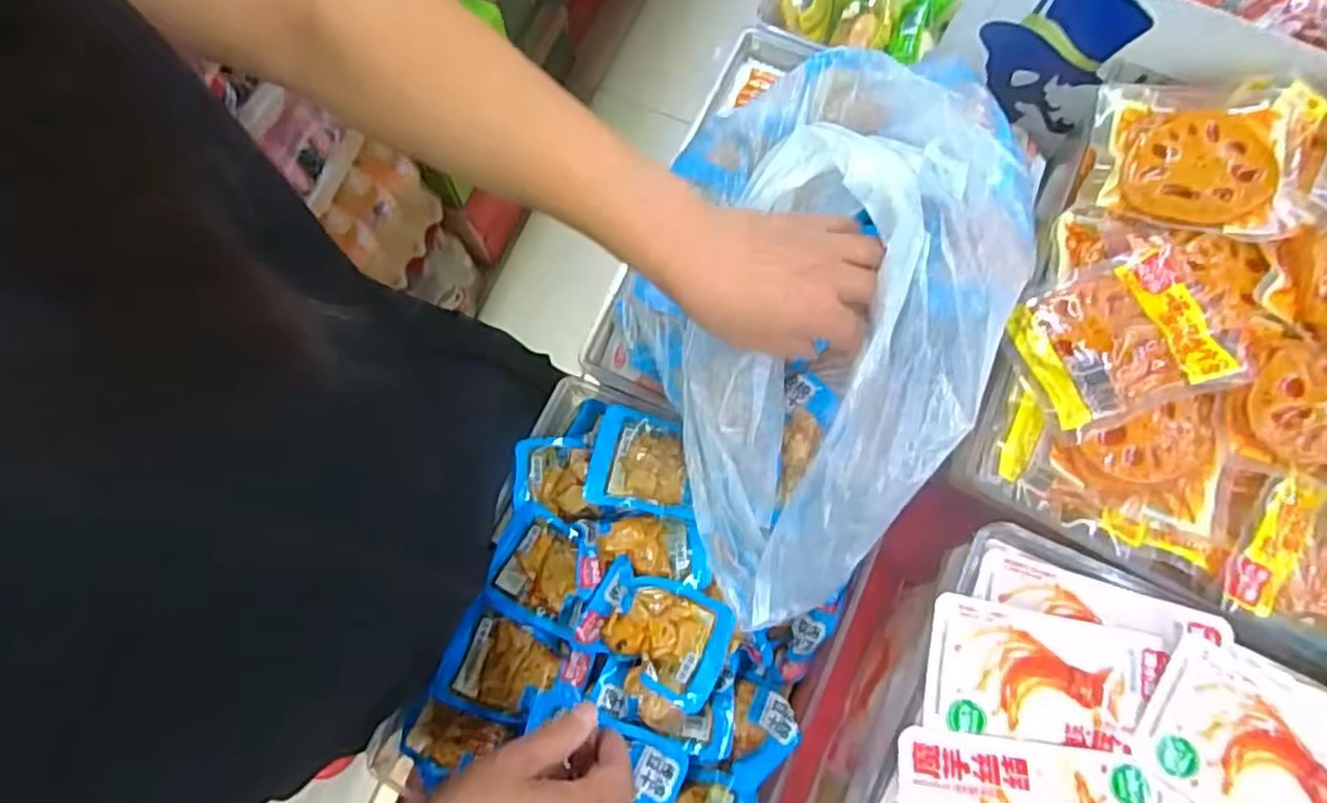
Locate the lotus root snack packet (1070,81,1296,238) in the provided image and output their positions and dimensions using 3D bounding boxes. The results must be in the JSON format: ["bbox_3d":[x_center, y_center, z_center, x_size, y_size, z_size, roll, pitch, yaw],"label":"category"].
[{"bbox_3d":[0.304,-0.143,0.414,0.104,0.027,0.092,14,81,23],"label":"lotus root snack packet"}]

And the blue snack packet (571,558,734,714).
[{"bbox_3d":[-0.006,0.146,0.456,0.090,0.023,0.066,23,78,5],"label":"blue snack packet"}]

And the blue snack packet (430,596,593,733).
[{"bbox_3d":[-0.101,0.180,0.472,0.091,0.024,0.063,24,78,5],"label":"blue snack packet"}]

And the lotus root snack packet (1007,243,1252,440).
[{"bbox_3d":[0.248,-0.036,0.389,0.101,0.013,0.083,-20,67,8],"label":"lotus root snack packet"}]

